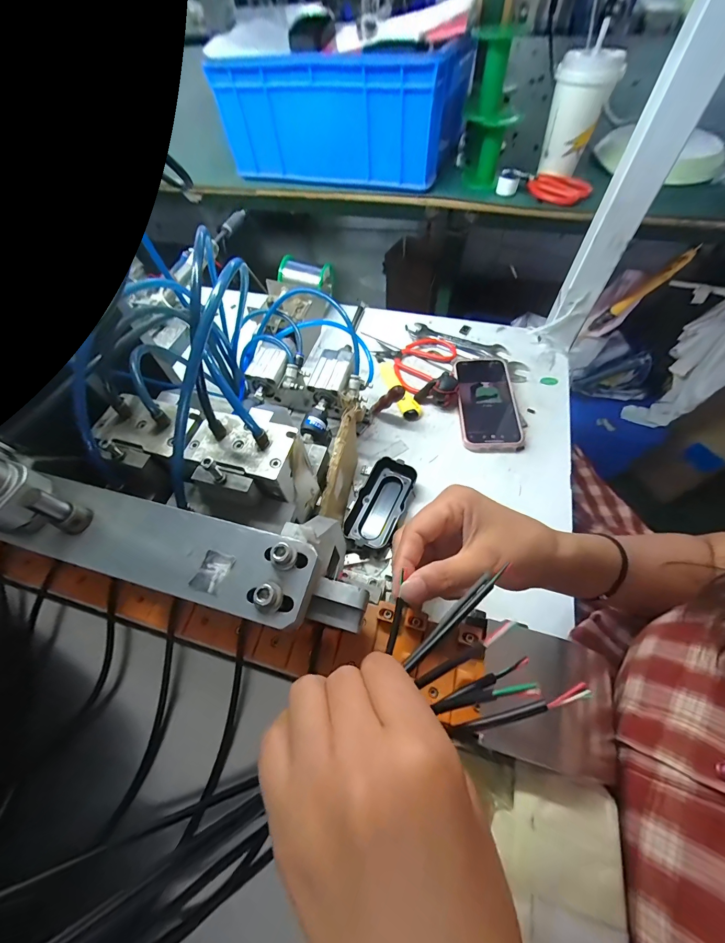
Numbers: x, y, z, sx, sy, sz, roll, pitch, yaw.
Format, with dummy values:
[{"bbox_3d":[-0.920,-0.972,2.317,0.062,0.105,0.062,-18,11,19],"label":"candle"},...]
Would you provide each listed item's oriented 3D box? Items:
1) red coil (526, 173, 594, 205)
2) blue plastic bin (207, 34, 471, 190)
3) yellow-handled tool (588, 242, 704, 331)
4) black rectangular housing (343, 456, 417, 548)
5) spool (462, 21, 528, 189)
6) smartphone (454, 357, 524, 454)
[{"bbox_3d":[0.285,-0.408,0.489,0.079,0.012,0.079,-2,60,3],"label":"red coil"},{"bbox_3d":[-0.030,-0.544,0.505,0.325,0.124,0.191,15,63,12],"label":"blue plastic bin"},{"bbox_3d":[0.528,-0.340,0.650,0.024,0.196,0.032,32,65,-8],"label":"yellow-handled tool"},{"bbox_3d":[0.021,0.036,0.393,0.053,0.027,0.103,21,64,15],"label":"black rectangular housing"},{"bbox_3d":[0.174,-0.485,0.460,0.072,0.152,0.084,6,61,7],"label":"spool"},{"bbox_3d":[0.168,-0.098,0.469,0.075,0.016,0.163,-1,60,3],"label":"smartphone"}]

